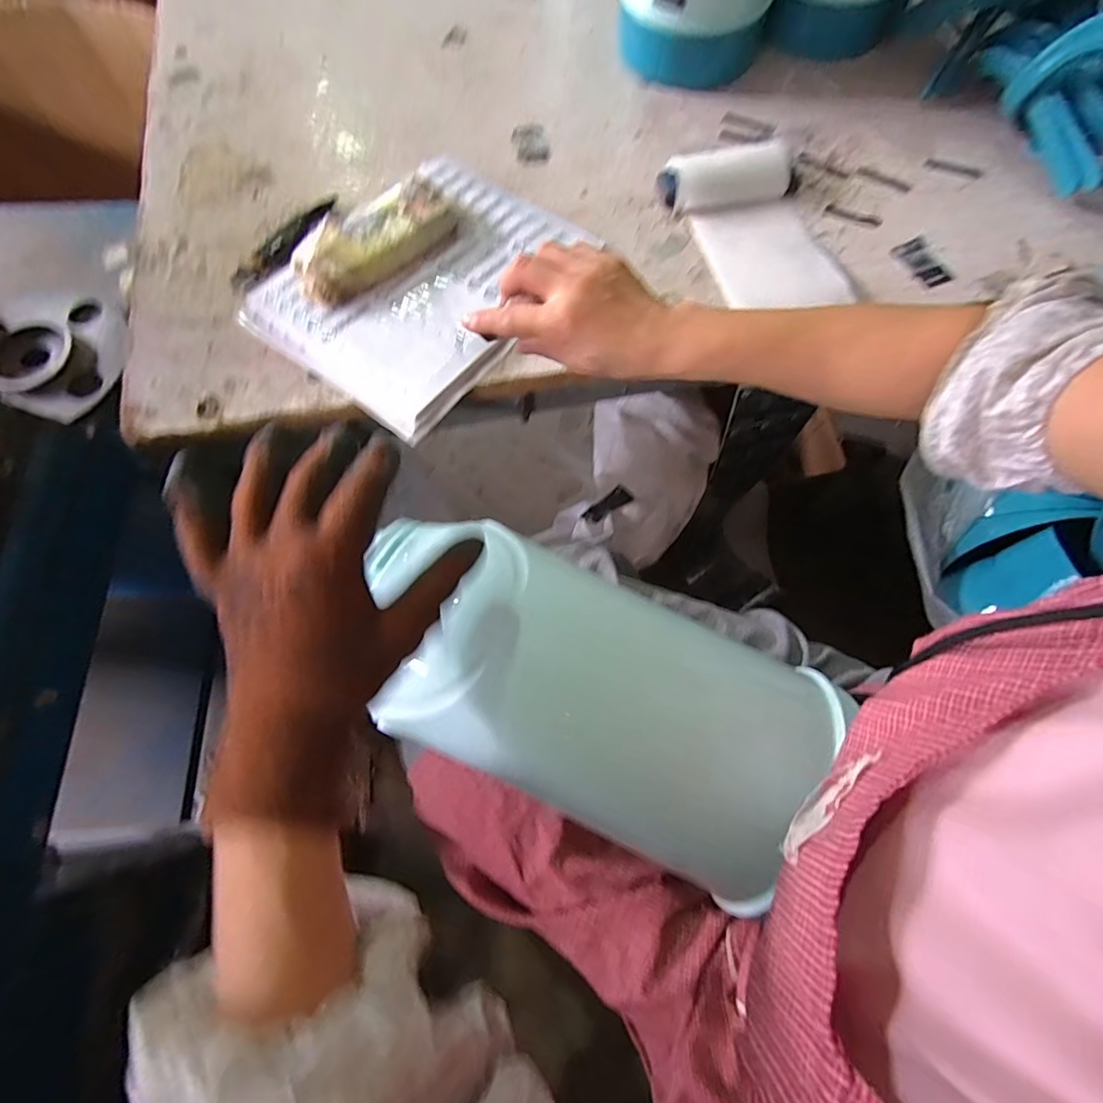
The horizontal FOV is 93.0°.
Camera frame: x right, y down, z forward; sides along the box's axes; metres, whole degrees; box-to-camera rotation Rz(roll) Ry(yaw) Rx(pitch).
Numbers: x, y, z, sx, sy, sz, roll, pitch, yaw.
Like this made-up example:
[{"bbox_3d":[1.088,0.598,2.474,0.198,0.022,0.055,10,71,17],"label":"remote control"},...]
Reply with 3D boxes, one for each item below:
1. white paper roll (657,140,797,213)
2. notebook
[{"bbox_3d":[0.169,-0.356,0.496,0.131,0.028,0.046,-8,70,-4],"label":"white paper roll"},{"bbox_3d":[-0.106,-0.241,0.461,0.208,0.022,0.266,38,71,13],"label":"notebook"}]

